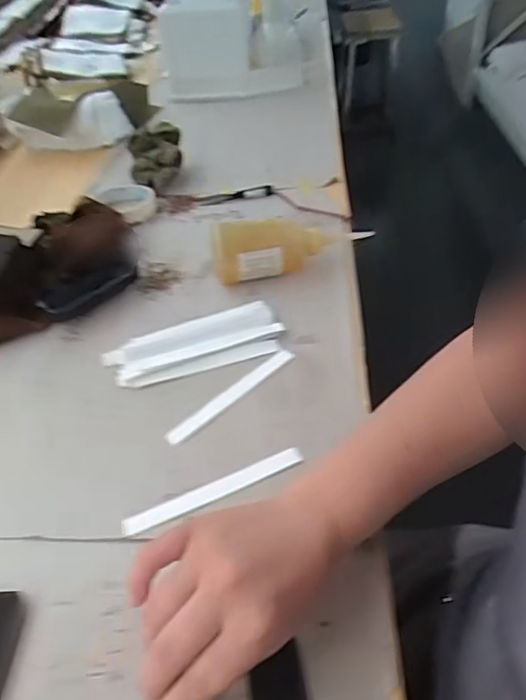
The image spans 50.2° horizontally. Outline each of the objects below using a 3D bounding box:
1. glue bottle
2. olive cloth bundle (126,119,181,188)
[{"bbox_3d":[0.035,-0.119,0.625,0.183,0.064,0.051,-12,43,-8],"label":"glue bottle"},{"bbox_3d":[-0.152,-0.273,0.802,0.077,0.064,0.086,-10,43,-6],"label":"olive cloth bundle"}]

